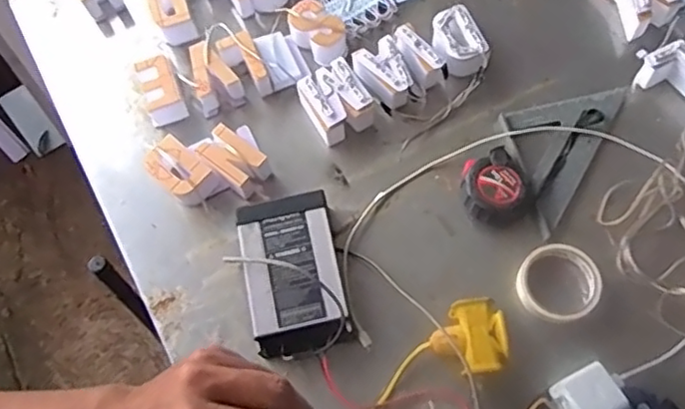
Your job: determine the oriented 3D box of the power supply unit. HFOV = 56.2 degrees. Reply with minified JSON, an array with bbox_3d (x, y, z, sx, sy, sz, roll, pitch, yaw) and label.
[{"bbox_3d":[-0.061,0.081,0.755,0.119,0.043,0.189,-13,68,0],"label":"power supply unit"}]

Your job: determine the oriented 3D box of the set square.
[{"bbox_3d":[0.262,-0.081,0.823,0.122,0.013,0.221,30,71,12],"label":"set square"}]

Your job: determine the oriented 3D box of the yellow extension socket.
[{"bbox_3d":[0.139,0.148,0.712,0.080,0.035,0.082,-3,68,3],"label":"yellow extension socket"}]

